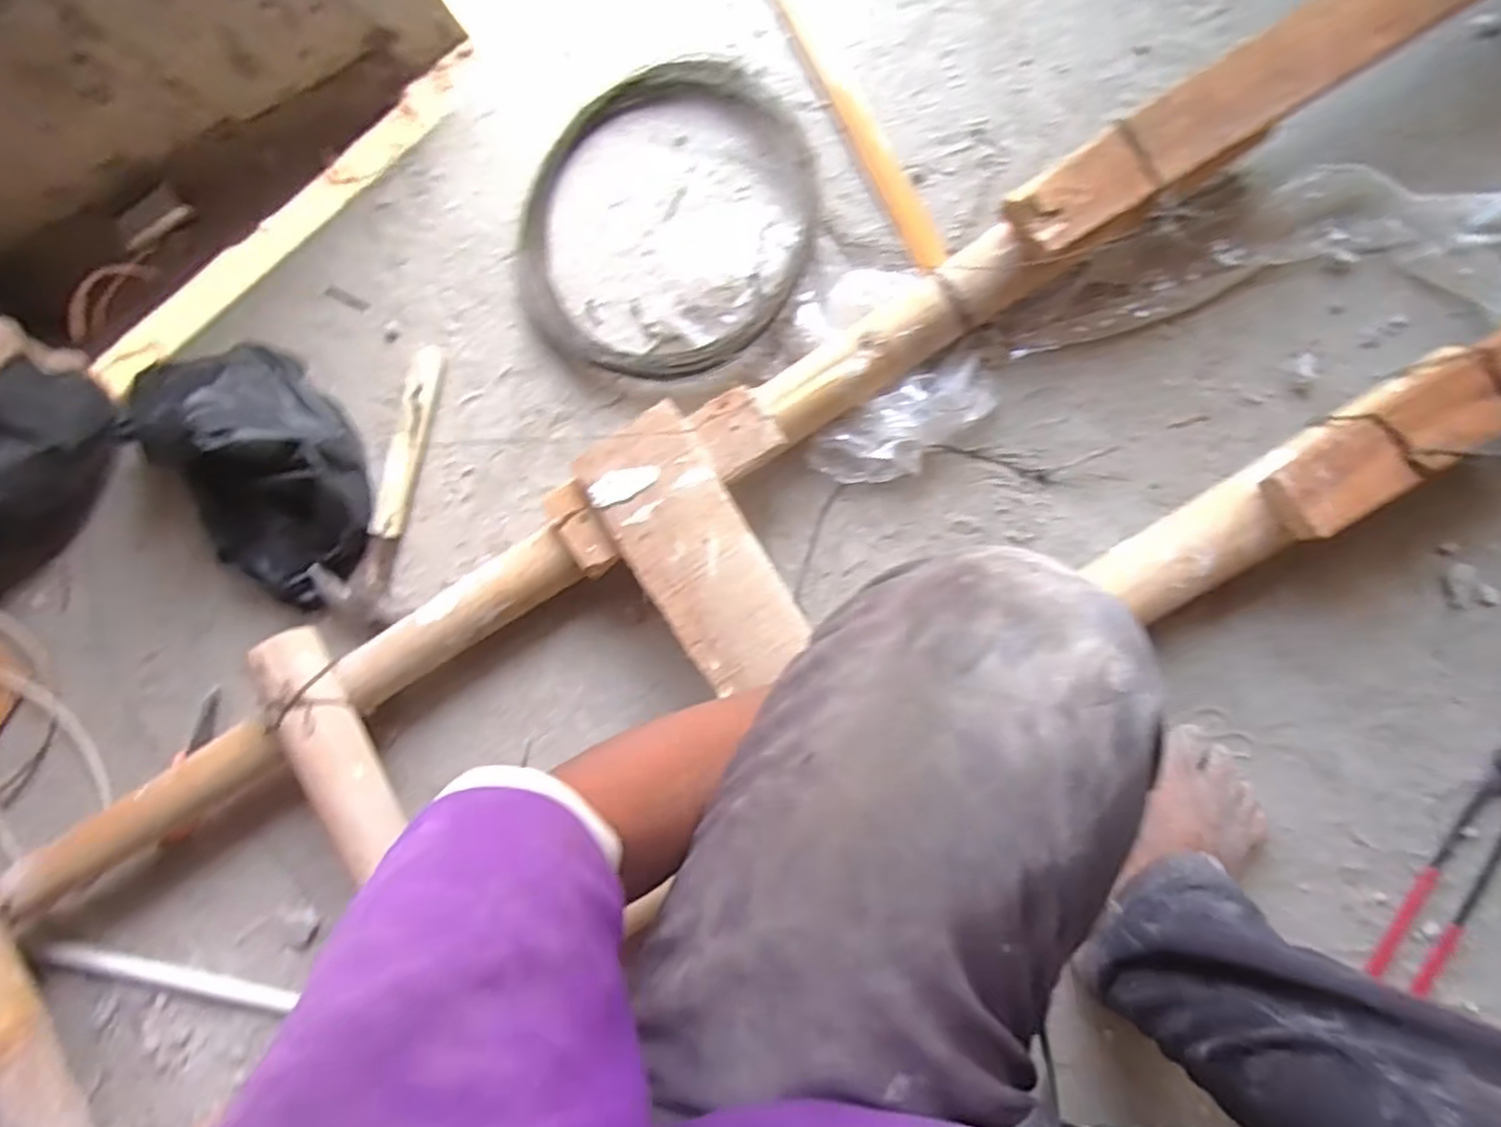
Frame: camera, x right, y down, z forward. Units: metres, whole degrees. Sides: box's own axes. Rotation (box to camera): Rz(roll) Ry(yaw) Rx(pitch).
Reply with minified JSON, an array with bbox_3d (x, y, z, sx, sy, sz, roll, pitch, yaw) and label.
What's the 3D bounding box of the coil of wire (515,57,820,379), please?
[{"bbox_3d":[-0.078,-0.319,0.669,0.279,0.033,0.289,0,92,11],"label":"coil of wire"}]

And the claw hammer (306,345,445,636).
[{"bbox_3d":[-0.371,-0.076,0.725,0.084,0.031,0.287,13,95,10],"label":"claw hammer"}]

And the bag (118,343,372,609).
[{"bbox_3d":[-0.476,-0.089,0.687,0.185,0.138,0.235,7,94,11],"label":"bag"}]

